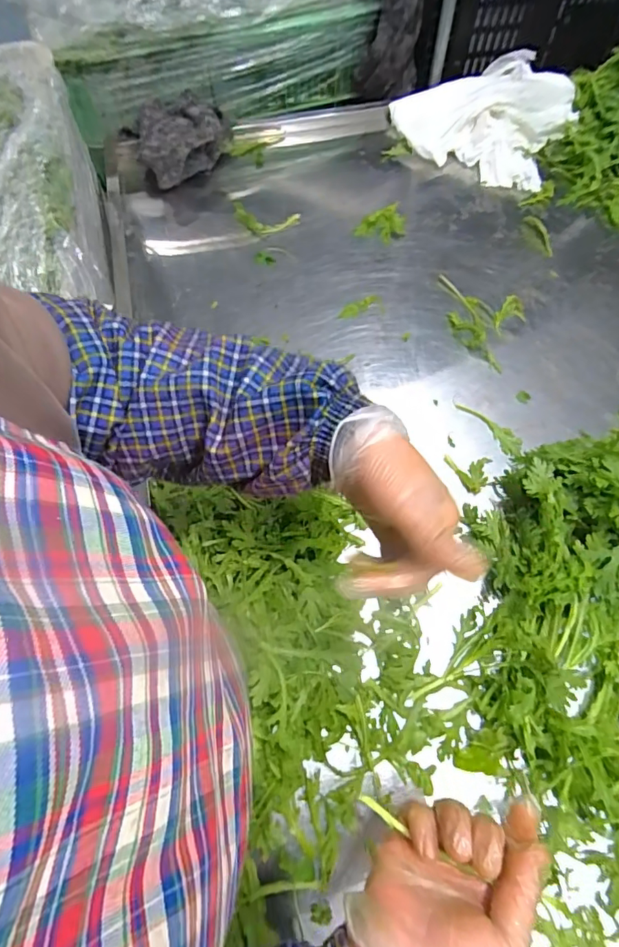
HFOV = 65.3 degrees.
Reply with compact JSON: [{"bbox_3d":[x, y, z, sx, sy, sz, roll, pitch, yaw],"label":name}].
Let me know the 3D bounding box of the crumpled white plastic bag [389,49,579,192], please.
[{"bbox_3d":[0.279,-0.582,0.780,0.266,0.069,0.263,26,67,12],"label":"crumpled white plastic bag"}]

